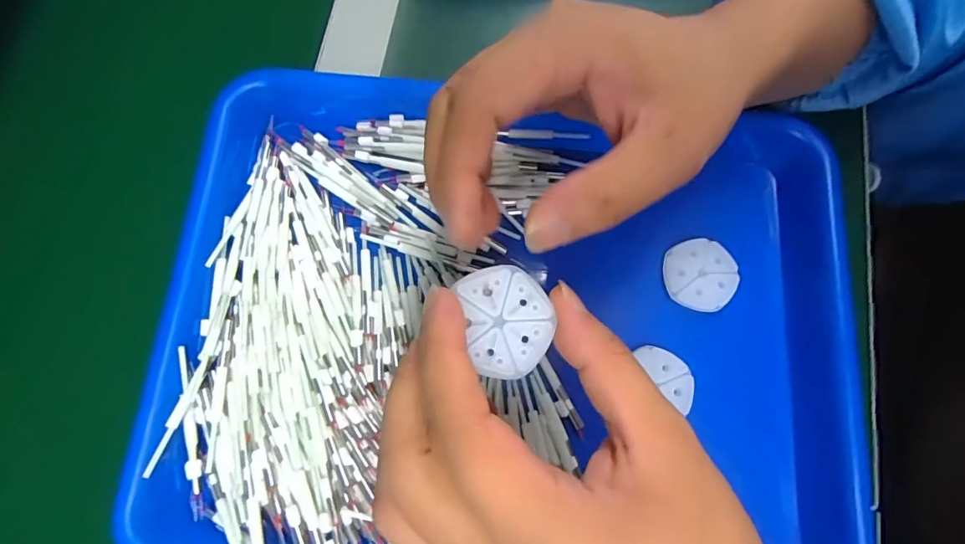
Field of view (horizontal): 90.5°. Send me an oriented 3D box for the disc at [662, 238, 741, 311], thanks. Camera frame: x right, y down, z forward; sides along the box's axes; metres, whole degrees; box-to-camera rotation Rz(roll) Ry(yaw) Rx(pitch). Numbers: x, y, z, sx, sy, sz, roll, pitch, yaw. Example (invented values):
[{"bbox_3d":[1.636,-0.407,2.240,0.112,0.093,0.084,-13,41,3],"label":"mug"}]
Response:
[{"bbox_3d":[0.116,0.001,0.254,0.037,0.004,0.038,-1,76,3],"label":"disc"}]

